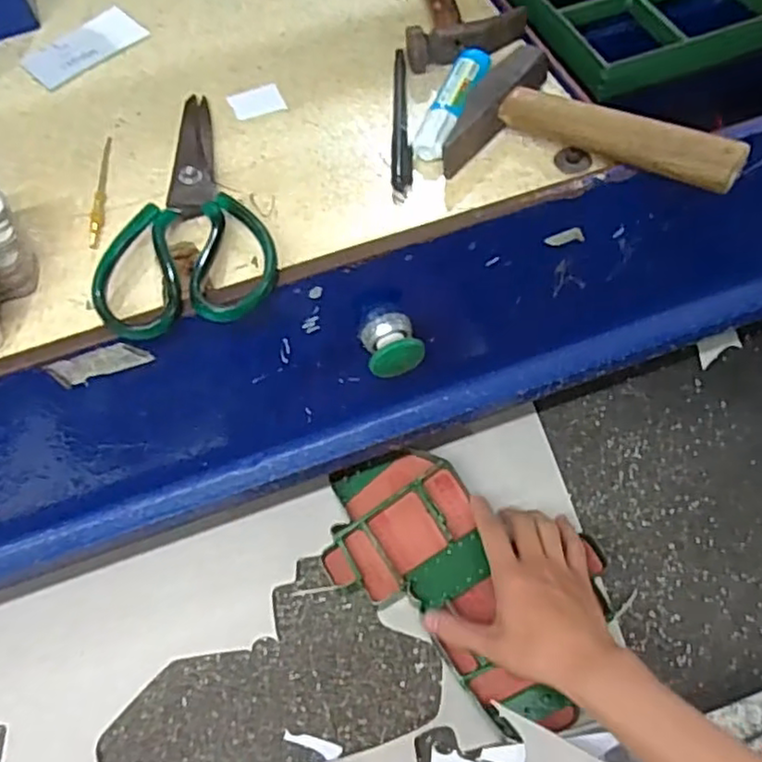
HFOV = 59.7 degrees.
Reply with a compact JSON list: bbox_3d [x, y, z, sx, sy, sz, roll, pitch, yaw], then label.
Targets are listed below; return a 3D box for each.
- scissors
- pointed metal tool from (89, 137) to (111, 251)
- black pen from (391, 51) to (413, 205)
[{"bbox_3d":[-0.119,-0.116,0.418,0.100,0.023,0.204,-8,60,-1],"label":"scissors"},{"bbox_3d":[-0.187,-0.127,0.444,0.008,0.005,0.103,-9,60,-2],"label":"pointed metal tool"},{"bbox_3d":[0.015,-0.177,0.450,0.013,0.011,0.142,0,60,3],"label":"black pen"}]

